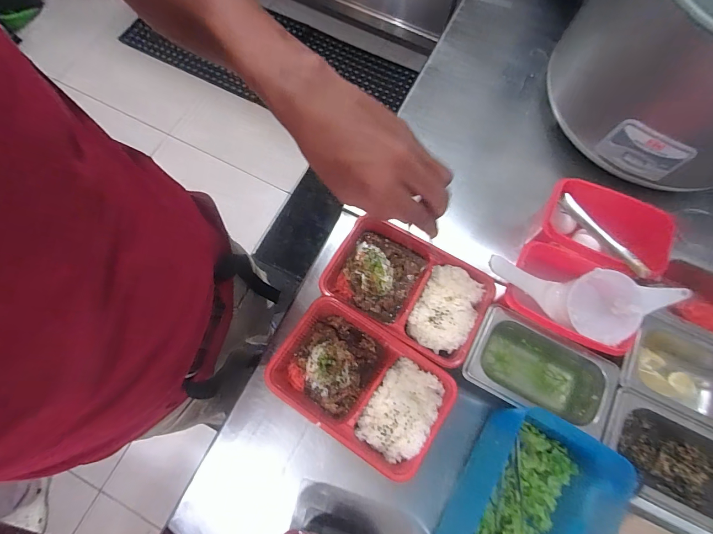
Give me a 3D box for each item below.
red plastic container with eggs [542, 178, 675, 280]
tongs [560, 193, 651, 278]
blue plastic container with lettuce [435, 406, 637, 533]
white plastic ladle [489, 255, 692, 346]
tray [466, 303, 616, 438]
[{"bbox_3d":[0.335,-0.044,0.478,0.157,0.072,0.107,22,75,5],"label":"red plastic container with eggs"},{"bbox_3d":[0.325,-0.044,0.462,0.010,0.019,0.143,-26,62,-8],"label":"tongs"},{"bbox_3d":[0.192,0.284,0.391,0.133,0.097,0.214,35,76,8],"label":"blue plastic container with lettuce"},{"bbox_3d":[0.275,0.047,0.449,0.236,0.080,0.084,15,74,3],"label":"white plastic ladle"},{"bbox_3d":[0.230,0.135,0.449,0.172,0.061,0.103,28,75,7],"label":"tray"}]

